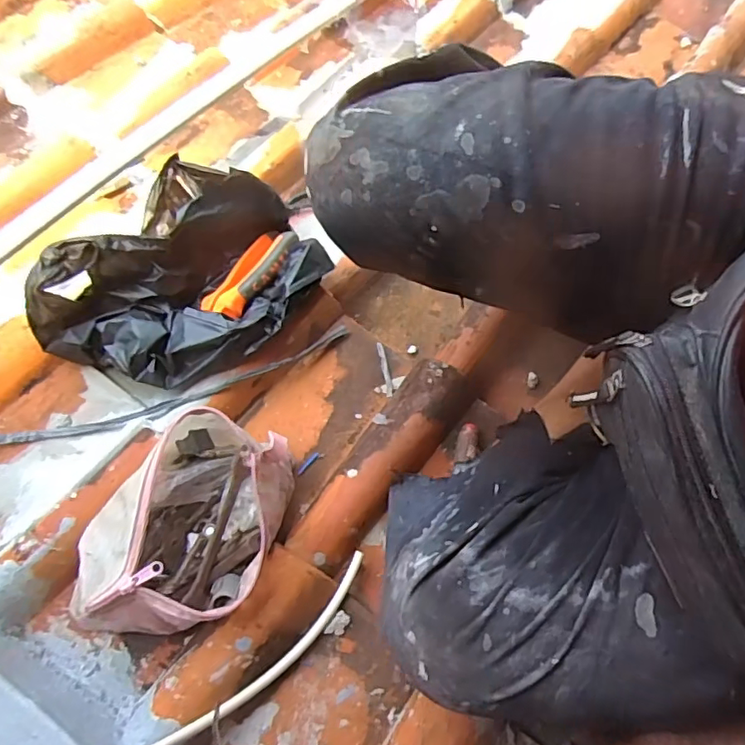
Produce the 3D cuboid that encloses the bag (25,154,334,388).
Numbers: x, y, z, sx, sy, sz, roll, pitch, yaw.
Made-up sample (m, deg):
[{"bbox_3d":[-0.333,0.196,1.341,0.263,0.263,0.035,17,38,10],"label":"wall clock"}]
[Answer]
[{"bbox_3d":[-0.190,-0.094,0.583,0.197,0.129,0.275,34,77,11],"label":"bag"}]

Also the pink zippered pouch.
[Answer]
[{"bbox_3d":[-0.157,0.129,0.485,0.140,0.105,0.185,17,75,6],"label":"pink zippered pouch"}]

